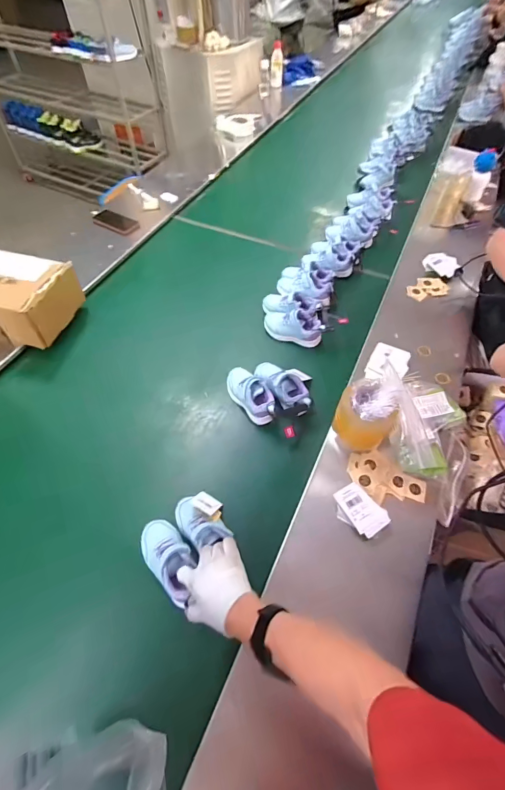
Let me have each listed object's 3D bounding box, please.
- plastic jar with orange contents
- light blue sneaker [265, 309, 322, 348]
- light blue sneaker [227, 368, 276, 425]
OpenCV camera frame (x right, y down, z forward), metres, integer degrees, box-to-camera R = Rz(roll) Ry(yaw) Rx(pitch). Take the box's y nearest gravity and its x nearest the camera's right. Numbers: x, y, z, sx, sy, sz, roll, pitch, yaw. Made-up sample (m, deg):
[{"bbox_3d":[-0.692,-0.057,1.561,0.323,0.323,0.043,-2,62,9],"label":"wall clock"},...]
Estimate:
[{"bbox_3d":[0.229,0.037,0.729,0.096,0.132,0.101,0,56,-1],"label":"plastic jar with orange contents"},{"bbox_3d":[0.108,-0.184,0.951,0.151,0.083,0.058,13,57,8],"label":"light blue sneaker"},{"bbox_3d":[-0.006,-0.003,0.827,0.075,0.065,0.159,-32,62,-20],"label":"light blue sneaker"}]

